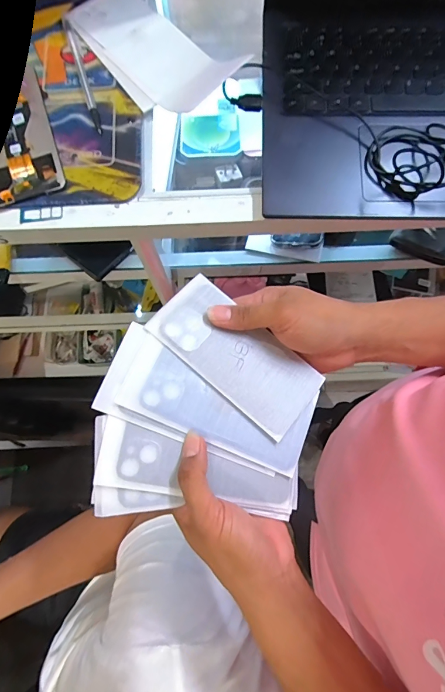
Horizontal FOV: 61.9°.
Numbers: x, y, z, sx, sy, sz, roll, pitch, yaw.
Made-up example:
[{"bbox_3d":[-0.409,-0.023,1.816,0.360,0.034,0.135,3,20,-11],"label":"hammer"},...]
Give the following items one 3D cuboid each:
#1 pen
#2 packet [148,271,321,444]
[{"bbox_3d":[-0.140,-0.271,0.369,0.008,0.007,0.140,-18,76,-4],"label":"pen"},{"bbox_3d":[0.012,0.006,0.331,0.150,0.005,0.072,40,70,4],"label":"packet"}]

